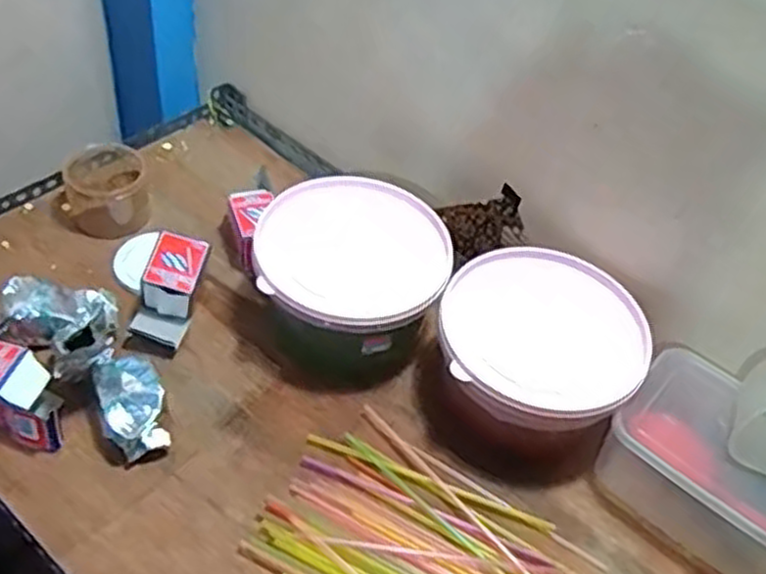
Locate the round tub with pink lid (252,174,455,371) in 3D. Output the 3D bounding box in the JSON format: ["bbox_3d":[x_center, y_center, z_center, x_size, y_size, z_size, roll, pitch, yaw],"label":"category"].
[{"bbox_3d":[-0.036,-0.014,0.787,0.181,0.115,0.172,5,46,-5],"label":"round tub with pink lid"}]

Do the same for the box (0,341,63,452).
[{"bbox_3d":[-0.332,0.092,0.681,0.111,0.059,0.064,17,47,6],"label":"box"}]

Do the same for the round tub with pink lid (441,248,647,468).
[{"bbox_3d":[0.143,0.067,0.741,0.180,0.103,0.173,5,46,-5],"label":"round tub with pink lid"}]

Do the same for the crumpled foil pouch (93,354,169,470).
[{"bbox_3d":[-0.223,0.109,0.692,0.051,0.046,0.087,-13,50,-20],"label":"crumpled foil pouch"}]

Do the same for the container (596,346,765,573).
[{"bbox_3d":[0.299,0.165,0.686,0.109,0.100,0.188,-33,59,-33],"label":"container"}]

